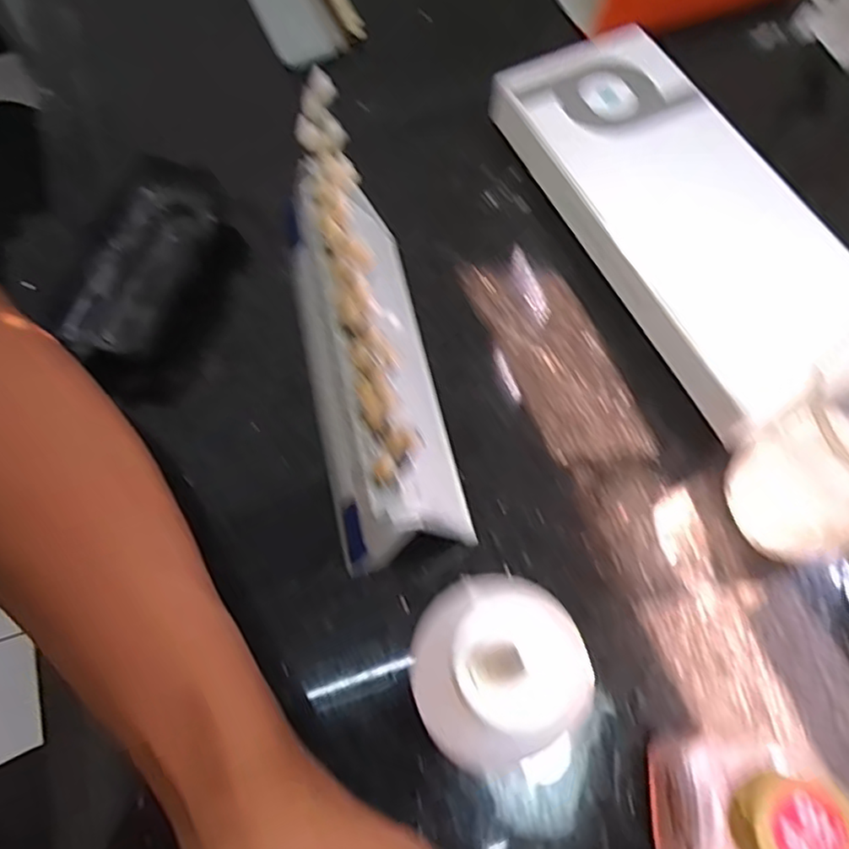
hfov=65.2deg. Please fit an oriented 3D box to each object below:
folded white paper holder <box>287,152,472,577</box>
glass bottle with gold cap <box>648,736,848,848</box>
[{"bbox_3d":[-0.026,-0.032,0.267,0.048,0.087,0.165,-10,65,-3],"label":"folded white paper holder"},{"bbox_3d":[0.094,0.119,0.200,0.031,0.076,0.042,4,65,3],"label":"glass bottle with gold cap"}]

